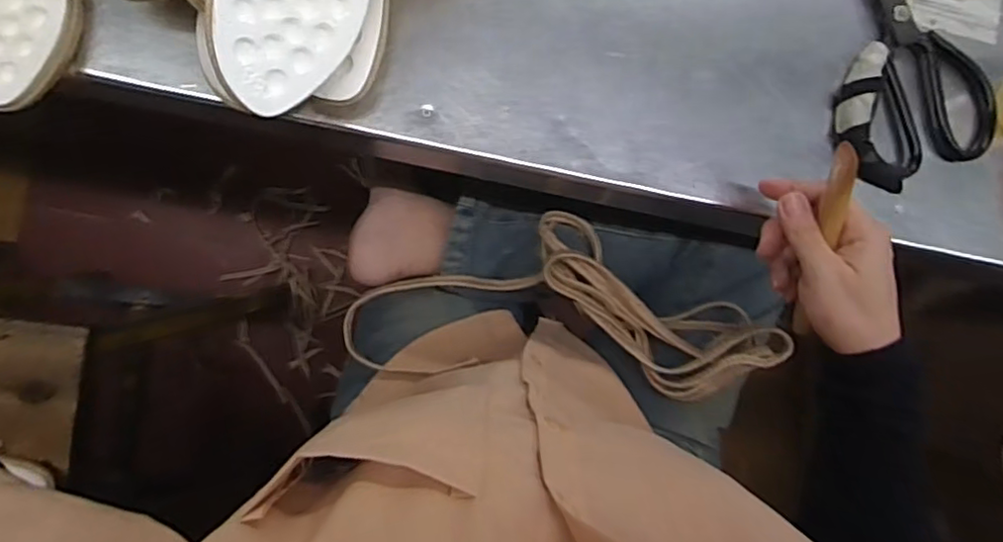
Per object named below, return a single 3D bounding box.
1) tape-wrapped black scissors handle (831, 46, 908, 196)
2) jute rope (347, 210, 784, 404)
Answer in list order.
[{"bbox_3d":[0.265,-0.108,0.450,0.043,0.027,0.106,-14,91,-5],"label":"tape-wrapped black scissors handle"},{"bbox_3d":[0.048,0.028,0.570,0.371,0.084,0.156,5,89,-5],"label":"jute rope"}]

